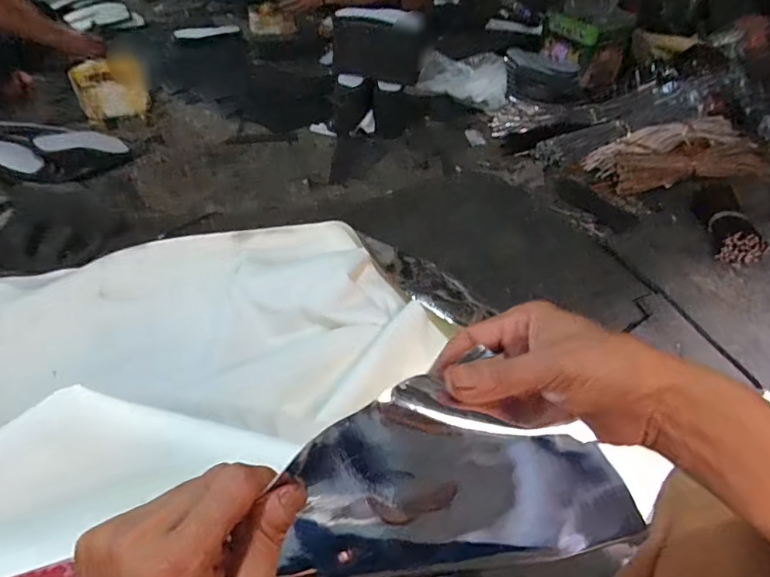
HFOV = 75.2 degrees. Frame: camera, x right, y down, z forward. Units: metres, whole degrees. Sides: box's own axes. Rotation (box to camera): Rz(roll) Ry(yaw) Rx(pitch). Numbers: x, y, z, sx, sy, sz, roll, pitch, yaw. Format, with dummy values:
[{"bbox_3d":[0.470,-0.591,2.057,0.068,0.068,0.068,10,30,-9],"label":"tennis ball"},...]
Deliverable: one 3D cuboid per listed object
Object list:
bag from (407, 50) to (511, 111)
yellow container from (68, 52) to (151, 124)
[{"bbox_3d":[0.258,-0.713,1.677,0.309,0.106,0.233,12,43,5],"label":"bag"},{"bbox_3d":[-0.824,-0.606,1.509,0.199,0.136,0.161,-16,48,-23],"label":"yellow container"}]

